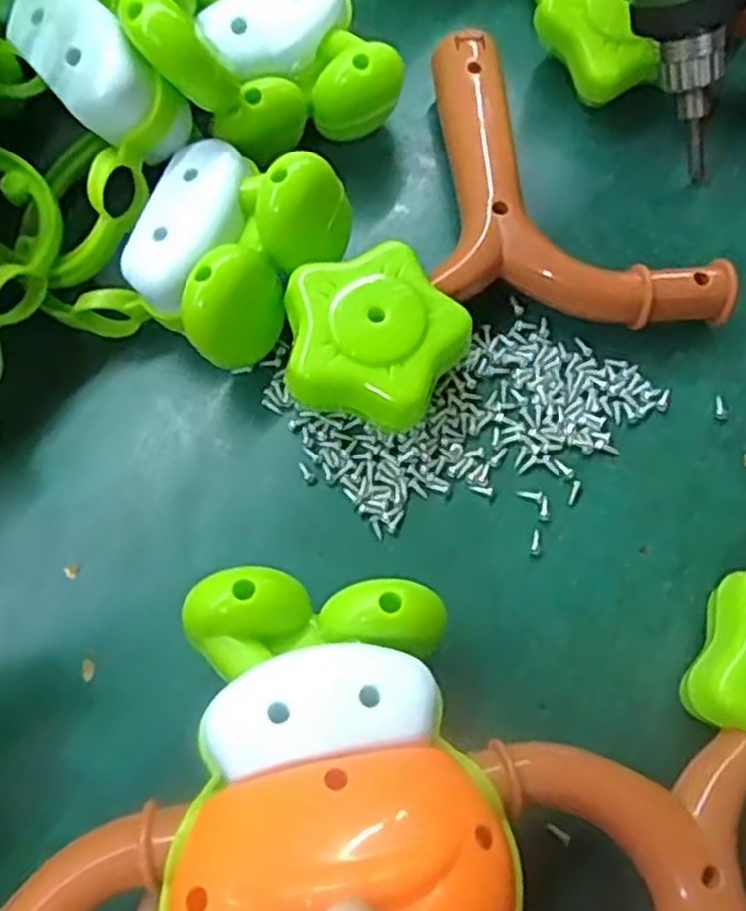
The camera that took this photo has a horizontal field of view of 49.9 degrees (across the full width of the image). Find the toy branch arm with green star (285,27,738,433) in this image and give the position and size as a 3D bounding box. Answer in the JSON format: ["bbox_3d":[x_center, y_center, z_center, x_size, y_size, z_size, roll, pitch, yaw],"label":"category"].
[{"bbox_3d":[0.035,-0.094,0.324,0.169,0.042,0.151,-20,71,-6],"label":"toy branch arm with green star"}]

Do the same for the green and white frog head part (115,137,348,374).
[{"bbox_3d":[-0.053,-0.079,0.307,0.064,0.055,0.080,33,74,12],"label":"green and white frog head part"}]

